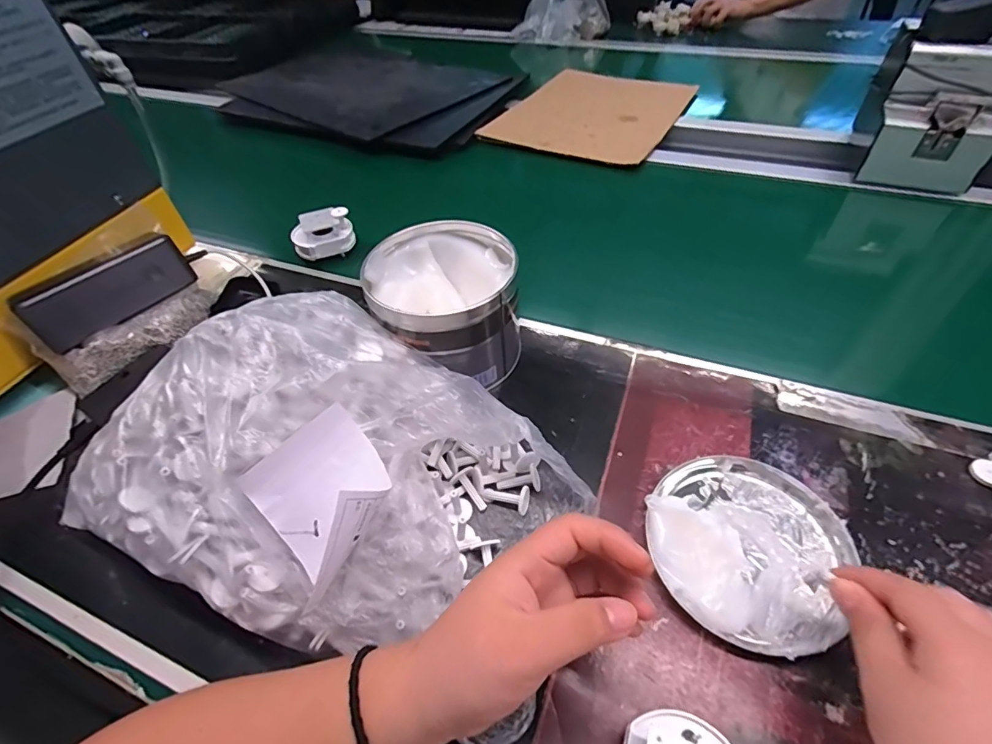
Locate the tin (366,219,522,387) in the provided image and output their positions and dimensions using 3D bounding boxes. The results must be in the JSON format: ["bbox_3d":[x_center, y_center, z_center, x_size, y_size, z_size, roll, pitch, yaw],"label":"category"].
[{"bbox_3d":[-0.043,-0.054,0.424,0.120,0.103,0.119,-2,49,2],"label":"tin"}]

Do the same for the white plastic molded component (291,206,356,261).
[{"bbox_3d":[-0.208,-0.164,0.573,0.069,0.049,0.045,-20,51,-14],"label":"white plastic molded component"}]

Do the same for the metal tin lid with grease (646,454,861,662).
[{"bbox_3d":[0.166,0.110,0.315,0.120,0.026,0.125,-2,49,2],"label":"metal tin lid with grease"}]

